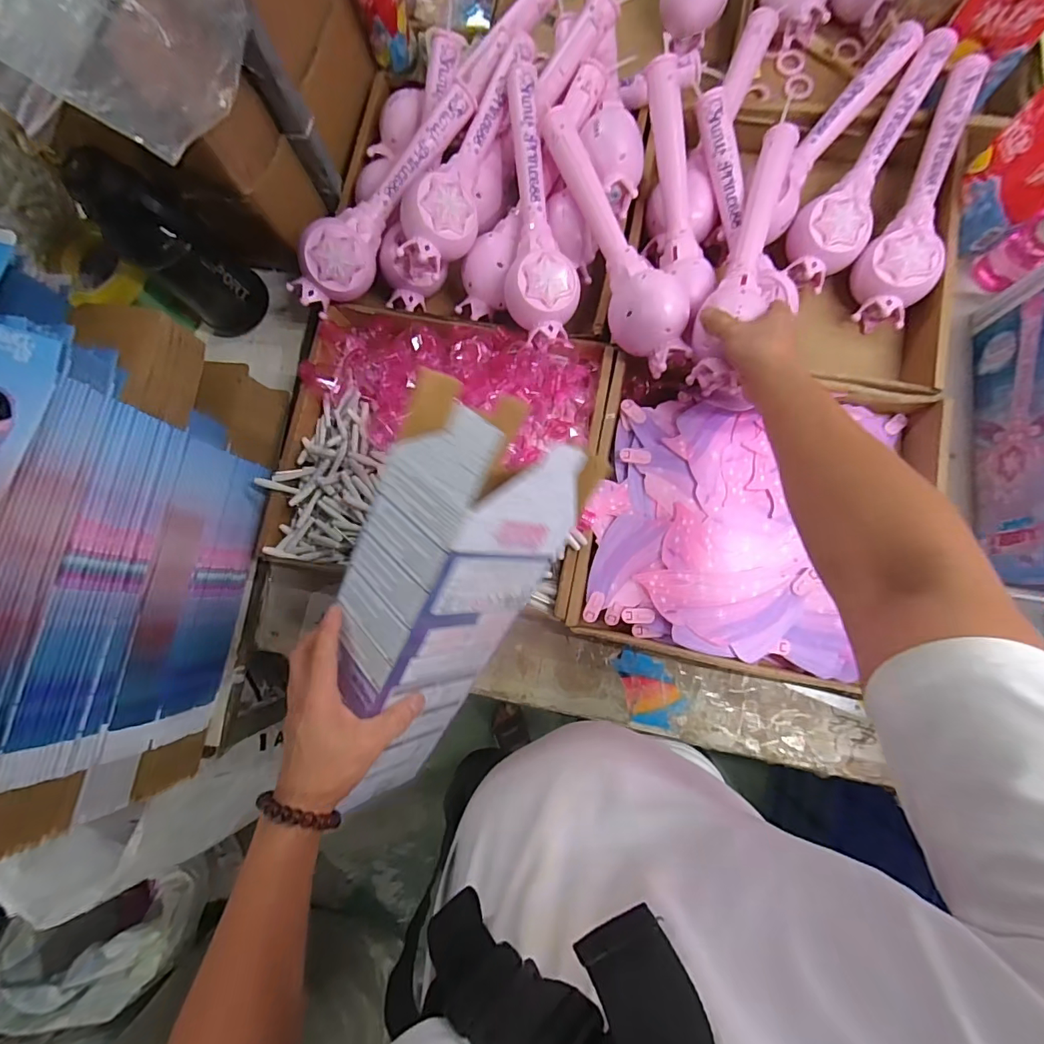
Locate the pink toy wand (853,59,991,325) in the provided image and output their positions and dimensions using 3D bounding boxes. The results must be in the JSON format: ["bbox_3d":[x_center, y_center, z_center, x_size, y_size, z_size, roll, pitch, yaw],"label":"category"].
[{"bbox_3d":[0.491,-0.386,0.568,0.090,0.064,0.310,26,85,8],"label":"pink toy wand"}]

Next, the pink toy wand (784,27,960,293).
[{"bbox_3d":[0.420,-0.436,0.574,0.086,0.062,0.312,28,85,8],"label":"pink toy wand"}]

